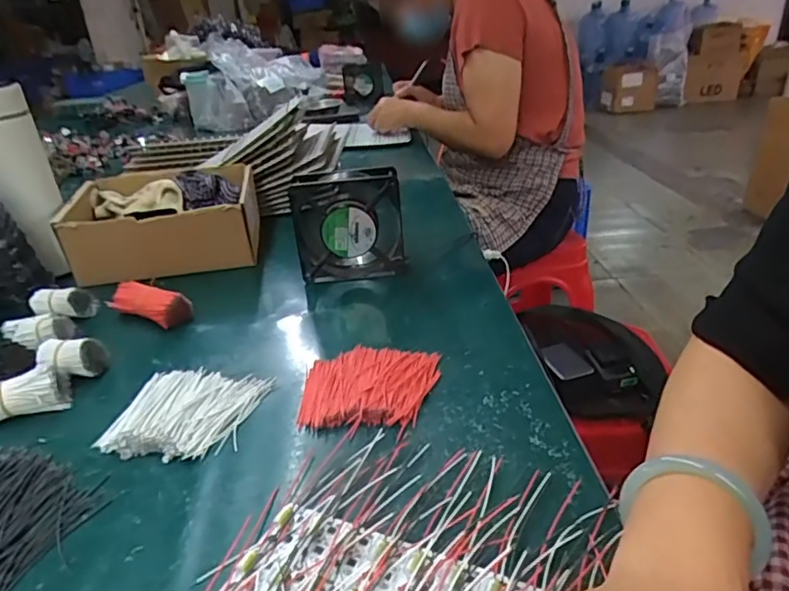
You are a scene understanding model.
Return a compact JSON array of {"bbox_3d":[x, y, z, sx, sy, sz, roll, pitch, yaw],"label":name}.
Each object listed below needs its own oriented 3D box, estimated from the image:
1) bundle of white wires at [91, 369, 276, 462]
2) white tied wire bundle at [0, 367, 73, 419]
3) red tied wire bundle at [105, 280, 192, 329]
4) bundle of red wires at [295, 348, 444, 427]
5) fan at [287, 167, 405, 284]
[{"bbox_3d":[-0.167,0.091,0.455,0.104,0.015,0.100,3,28,12],"label":"bundle of white wires"},{"bbox_3d":[-0.319,0.086,0.459,0.094,0.034,0.033,-19,31,-27],"label":"white tied wire bundle"},{"bbox_3d":[-0.257,0.007,0.595,0.083,0.032,0.036,6,29,17],"label":"red tied wire bundle"},{"bbox_3d":[-0.021,0.074,0.466,0.110,0.013,0.093,-1,28,6],"label":"bundle of red wires"},{"bbox_3d":[-0.051,-0.074,0.637,0.119,0.126,0.030,-8,28,-7],"label":"fan"}]

